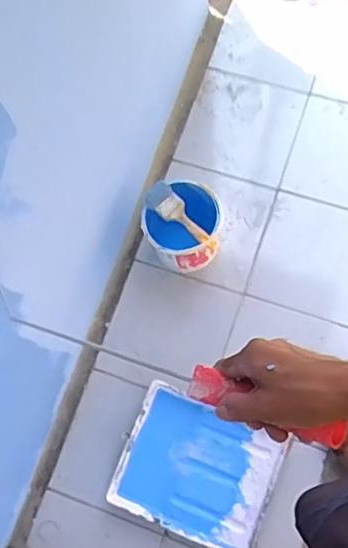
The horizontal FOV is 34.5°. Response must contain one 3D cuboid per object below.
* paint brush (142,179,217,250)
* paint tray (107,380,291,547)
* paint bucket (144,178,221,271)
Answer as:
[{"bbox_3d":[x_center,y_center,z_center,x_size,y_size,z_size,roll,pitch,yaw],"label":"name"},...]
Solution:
[{"bbox_3d":[0.011,-0.125,1.280,0.067,0.021,0.204,-43,76,12],"label":"paint brush"},{"bbox_3d":[0.051,0.446,1.270,0.329,0.043,0.275,22,77,11],"label":"paint tray"},{"bbox_3d":[0.020,-0.107,1.364,0.180,0.188,0.173,-1,74,5],"label":"paint bucket"}]

